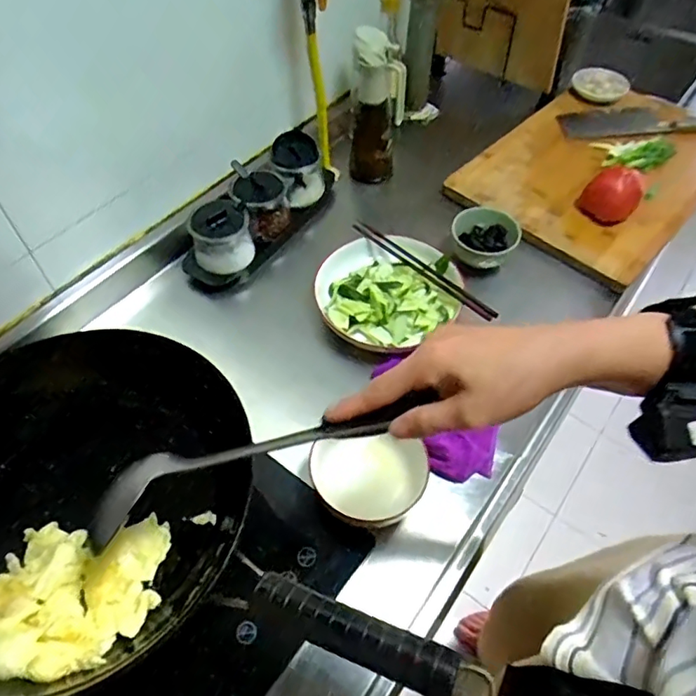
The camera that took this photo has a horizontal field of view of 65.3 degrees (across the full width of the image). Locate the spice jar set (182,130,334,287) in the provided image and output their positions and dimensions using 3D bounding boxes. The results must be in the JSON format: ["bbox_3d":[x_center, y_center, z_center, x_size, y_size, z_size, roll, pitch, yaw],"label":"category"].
[{"bbox_3d":[-0.131,-0.216,0.832,0.089,0.105,0.303,28,58,17],"label":"spice jar set"}]

